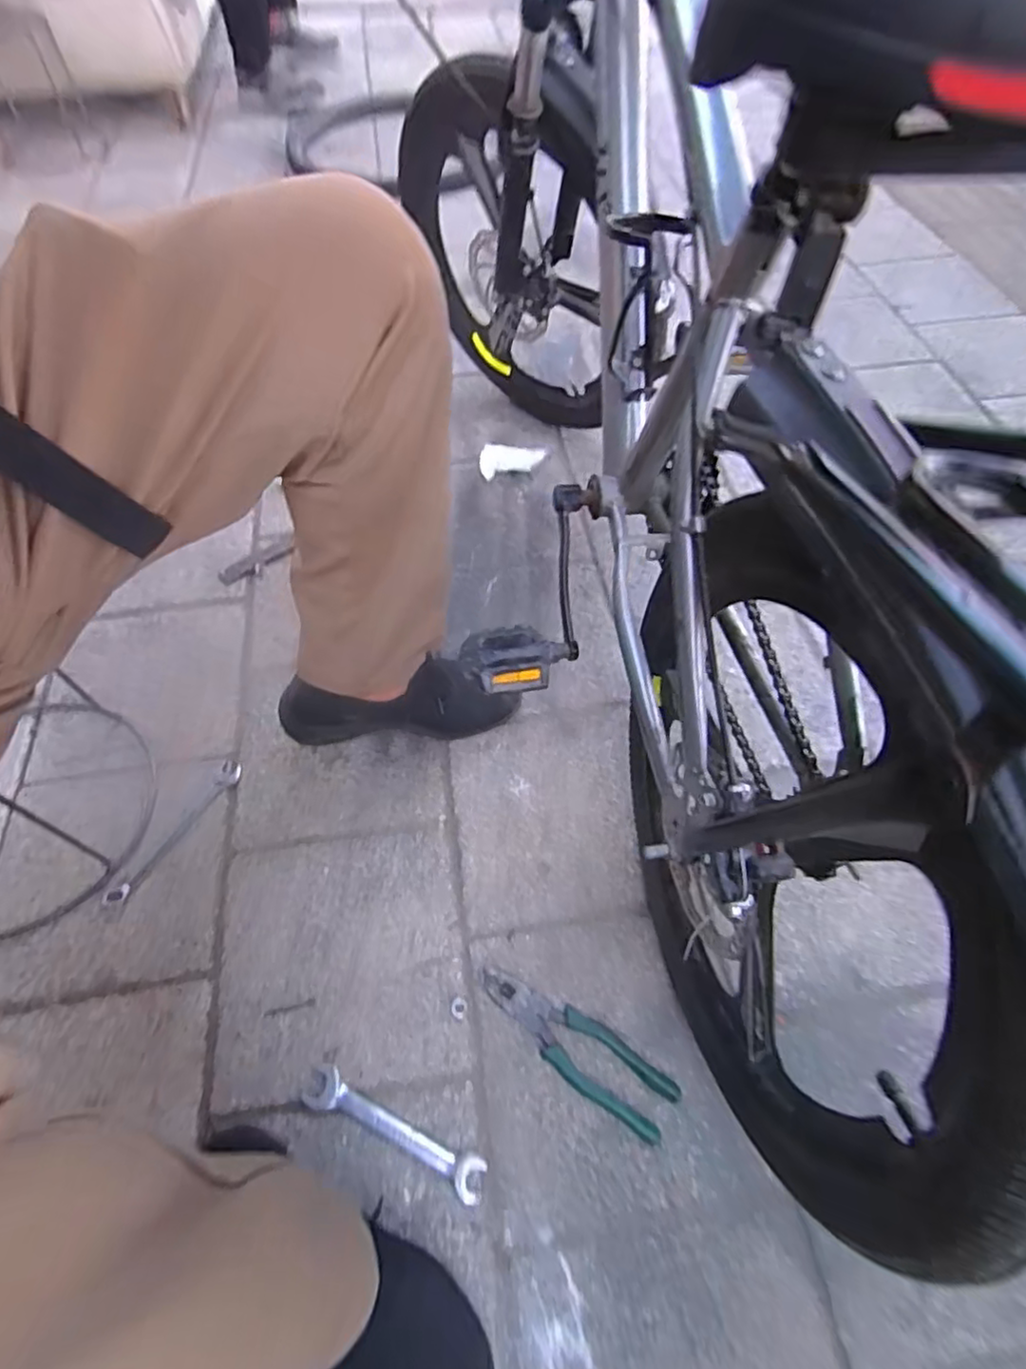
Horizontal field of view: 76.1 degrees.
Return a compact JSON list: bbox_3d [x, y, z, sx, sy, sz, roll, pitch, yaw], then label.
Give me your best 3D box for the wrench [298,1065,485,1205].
[{"bbox_3d":[-0.107,0.400,0.587,0.176,0.013,0.033,21,58,15],"label":"wrench"}]

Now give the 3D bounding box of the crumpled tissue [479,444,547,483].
[{"bbox_3d":[-0.001,-0.364,1.083,0.106,0.039,0.053,-2,55,-1],"label":"crumpled tissue"}]

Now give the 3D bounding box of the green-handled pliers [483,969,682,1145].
[{"bbox_3d":[0.057,0.340,0.624,0.200,0.012,0.059,32,62,21],"label":"green-handled pliers"}]

